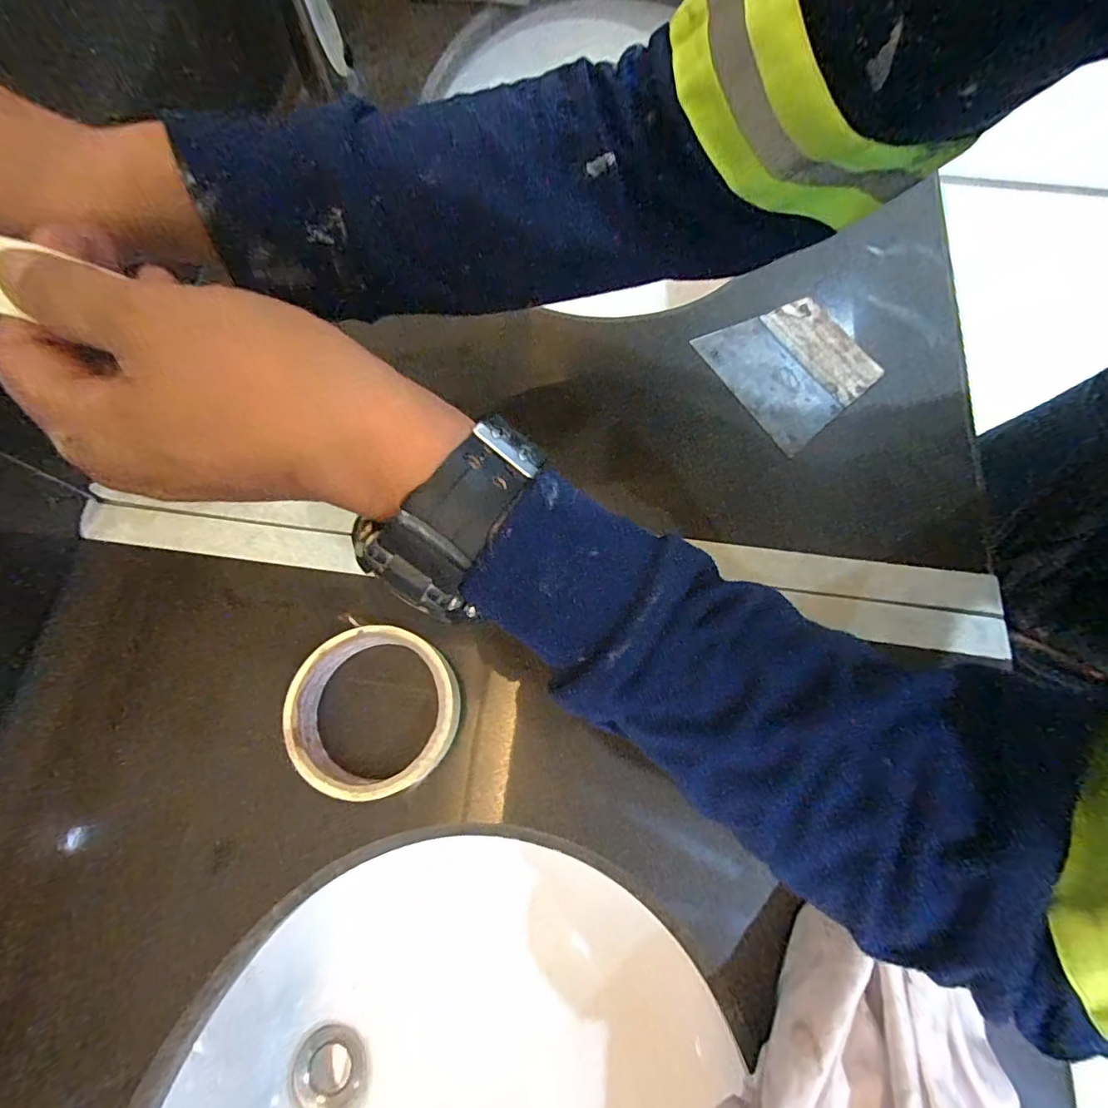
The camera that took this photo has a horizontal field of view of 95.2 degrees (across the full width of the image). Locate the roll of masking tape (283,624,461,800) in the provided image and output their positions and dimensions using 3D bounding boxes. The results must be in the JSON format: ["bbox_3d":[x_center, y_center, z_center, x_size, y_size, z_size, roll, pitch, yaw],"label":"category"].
[{"bbox_3d":[-0.097,0.086,0.283,0.090,0.029,0.086,-5,72,-1],"label":"roll of masking tape"}]

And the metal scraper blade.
[{"bbox_3d":[0.173,-0.137,0.367,0.097,0.006,0.104,-30,74,-9],"label":"metal scraper blade"}]

